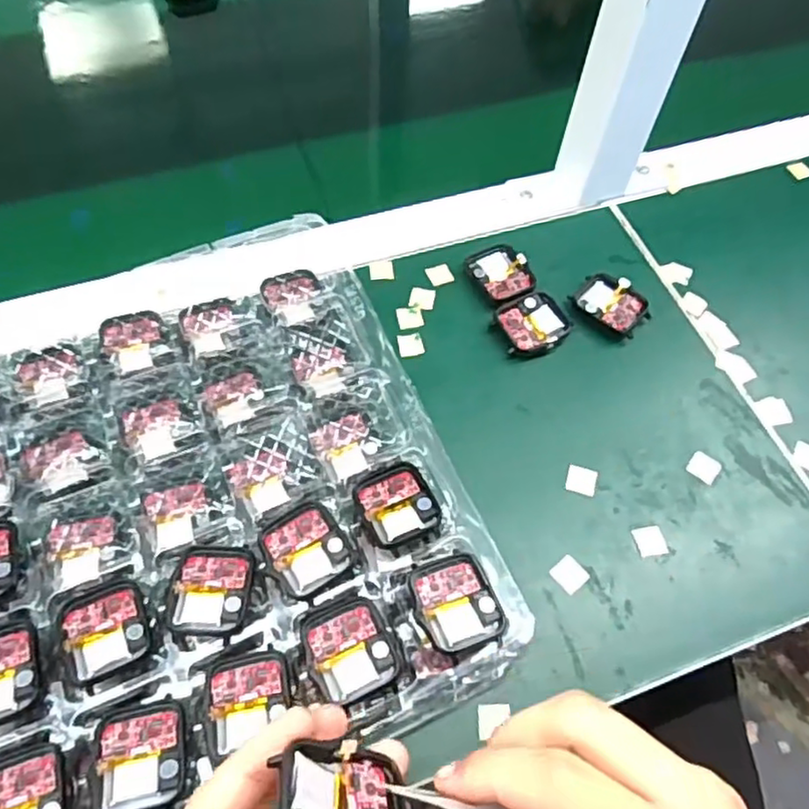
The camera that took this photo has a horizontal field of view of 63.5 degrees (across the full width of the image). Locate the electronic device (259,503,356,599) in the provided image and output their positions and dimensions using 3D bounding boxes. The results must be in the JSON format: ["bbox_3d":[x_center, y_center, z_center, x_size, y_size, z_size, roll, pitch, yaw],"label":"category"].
[{"bbox_3d":[-0.049,0.071,0.323,0.037,0.009,0.042,-27,65,-17],"label":"electronic device"}]

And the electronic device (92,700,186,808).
[{"bbox_3d":[-0.112,0.150,0.278,0.037,0.007,0.043,-11,61,-9],"label":"electronic device"}]

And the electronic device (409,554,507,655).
[{"bbox_3d":[0.024,0.093,0.309,0.036,0.007,0.044,-19,62,-13],"label":"electronic device"}]

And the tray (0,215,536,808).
[{"bbox_3d":[-0.114,0.042,0.335,0.276,0.040,0.291,-19,62,-13],"label":"tray"}]

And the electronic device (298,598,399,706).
[{"bbox_3d":[-0.025,0.111,0.300,0.037,0.006,0.043,-21,63,-14],"label":"electronic device"}]

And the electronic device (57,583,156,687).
[{"bbox_3d":[-0.137,0.104,0.304,0.036,0.005,0.042,-22,63,-14],"label":"electronic device"}]

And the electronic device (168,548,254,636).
[{"bbox_3d":[-0.091,0.089,0.312,0.035,0.005,0.043,2,60,-1],"label":"electronic device"}]

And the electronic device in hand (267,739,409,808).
[{"bbox_3d":[-0.018,0.128,0.210,0.044,0.006,0.036,23,25,-16],"label":"electronic device in hand"}]

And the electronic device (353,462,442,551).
[{"bbox_3d":[-0.004,0.050,0.335,0.037,0.007,0.045,-20,63,-14],"label":"electronic device"}]

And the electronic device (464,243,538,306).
[{"bbox_3d":[0.066,-0.090,0.446,0.037,0.010,0.048,-20,63,-13],"label":"electronic device"}]

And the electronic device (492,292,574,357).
[{"bbox_3d":[0.083,-0.053,0.424,0.045,0.009,0.041,-23,63,-15],"label":"electronic device"}]

